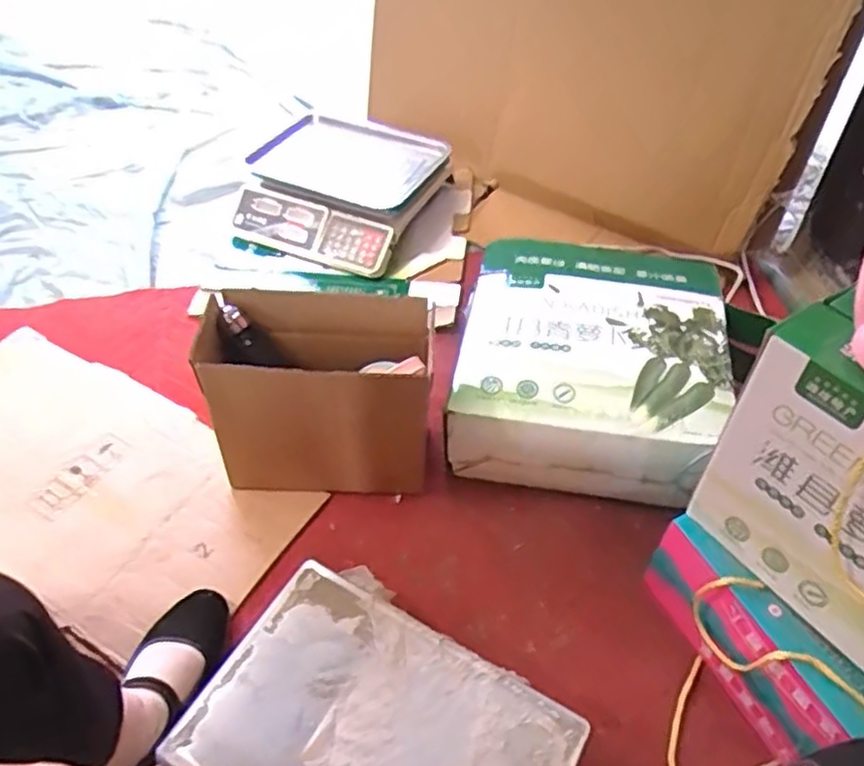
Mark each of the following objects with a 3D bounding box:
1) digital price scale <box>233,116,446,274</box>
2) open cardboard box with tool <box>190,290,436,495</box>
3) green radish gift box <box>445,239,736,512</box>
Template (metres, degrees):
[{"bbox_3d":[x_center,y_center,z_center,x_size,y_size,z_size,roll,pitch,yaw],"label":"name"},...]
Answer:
[{"bbox_3d":[-0.167,-0.392,1.342,0.357,0.102,0.375,17,50,16],"label":"digital price scale"},{"bbox_3d":[-0.138,0.021,0.887,0.267,0.237,0.142,1,47,2],"label":"open cardboard box with tool"},{"bbox_3d":[0.220,-0.030,0.983,0.339,0.144,0.367,7,48,8],"label":"green radish gift box"}]

